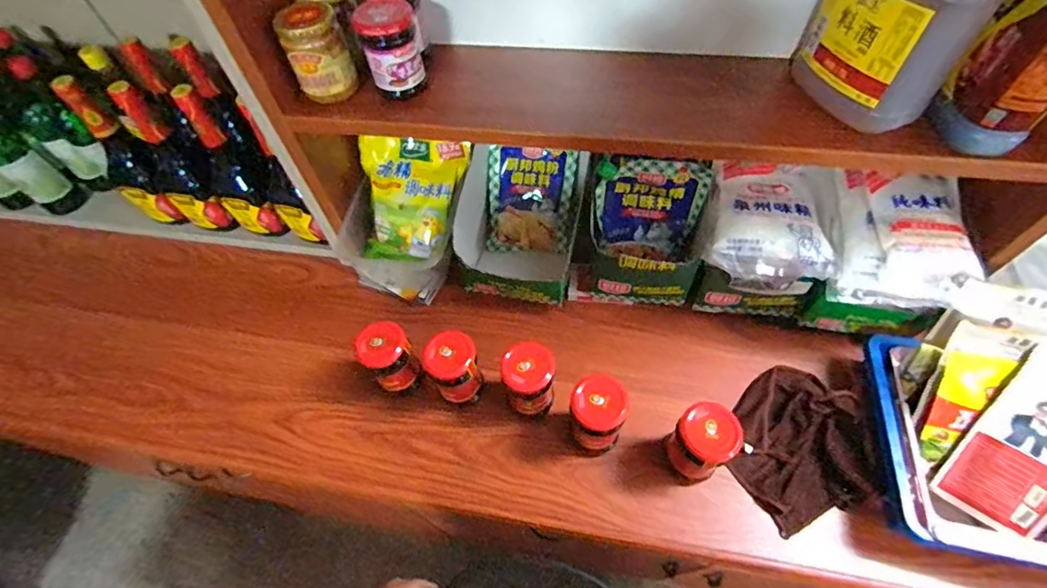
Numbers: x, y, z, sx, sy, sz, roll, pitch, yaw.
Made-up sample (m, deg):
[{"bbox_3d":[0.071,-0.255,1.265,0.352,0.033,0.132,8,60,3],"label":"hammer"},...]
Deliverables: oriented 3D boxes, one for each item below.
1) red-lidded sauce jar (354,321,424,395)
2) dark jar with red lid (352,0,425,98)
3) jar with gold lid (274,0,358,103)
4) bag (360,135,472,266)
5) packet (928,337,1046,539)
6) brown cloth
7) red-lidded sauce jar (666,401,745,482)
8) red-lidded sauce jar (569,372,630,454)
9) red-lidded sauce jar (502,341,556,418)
[{"bbox_3d":[-0.177,0.089,0.641,0.060,0.109,0.056,-2,57,3],"label":"red-lidded sauce jar"},{"bbox_3d":[-0.149,-0.283,0.551,0.062,0.082,0.070,-12,57,-4],"label":"dark jar with red lid"},{"bbox_3d":[-0.234,-0.275,0.547,0.063,0.082,0.067,-21,58,-10],"label":"jar with gold lid"},{"bbox_3d":[-0.174,-0.141,0.741,0.162,0.032,0.190,10,100,11],"label":"bag"},{"bbox_3d":[0.571,0.162,0.526,0.122,0.033,0.207,31,97,13],"label":"packet"},{"bbox_3d":[0.356,0.193,0.606,0.186,0.047,0.179,-35,61,-18],"label":"brown cloth"},{"bbox_3d":[0.208,0.182,0.568,0.067,0.115,0.062,-2,57,3],"label":"red-lidded sauce jar"},{"bbox_3d":[0.091,0.153,0.591,0.063,0.115,0.064,-2,57,3],"label":"red-lidded sauce jar"},{"bbox_3d":[0.007,0.112,0.608,0.060,0.102,0.060,-2,57,3],"label":"red-lidded sauce jar"}]

